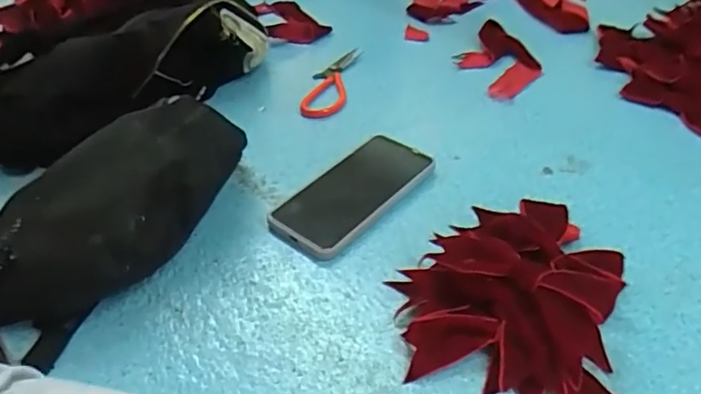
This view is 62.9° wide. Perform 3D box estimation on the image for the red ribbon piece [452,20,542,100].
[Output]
[{"bbox_3d":[0.189,-0.178,0.734,0.091,0.017,0.160,-12,42,-11],"label":"red ribbon piece"}]

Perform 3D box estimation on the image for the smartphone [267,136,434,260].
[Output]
[{"bbox_3d":[0.002,-0.006,0.542,0.082,0.011,0.157,29,54,34],"label":"smartphone"}]

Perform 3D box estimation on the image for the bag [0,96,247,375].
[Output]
[{"bbox_3d":[-0.181,0.009,0.479,0.119,0.091,0.256,19,46,23],"label":"bag"}]

